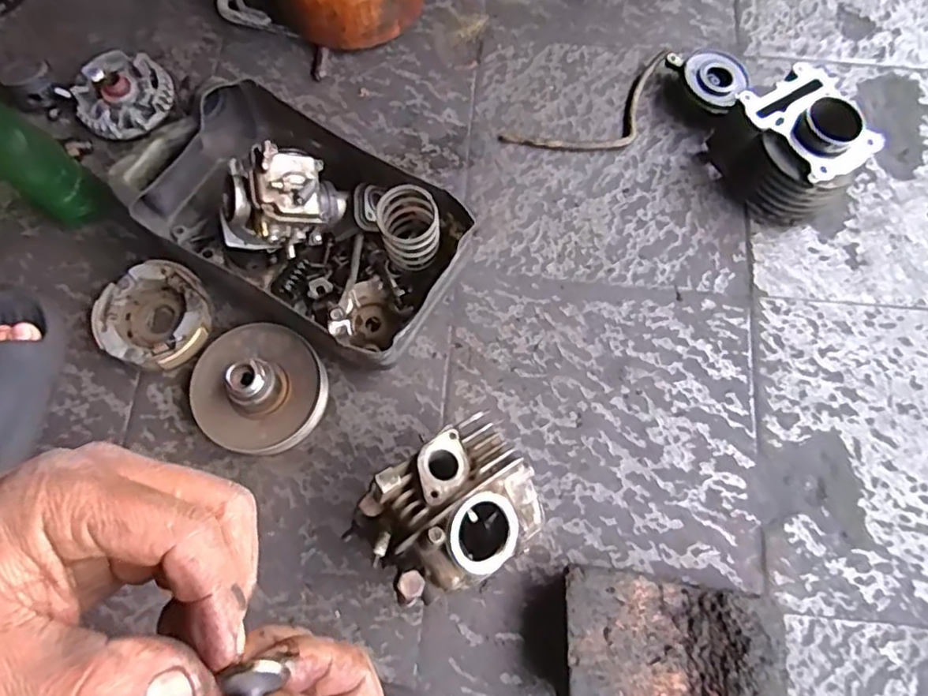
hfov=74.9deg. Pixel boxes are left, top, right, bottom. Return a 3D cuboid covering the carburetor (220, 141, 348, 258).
[{"bbox_3d":[-0.170,-0.138,0.561,0.109,0.108,0.078,-11,75,-4],"label":"carburetor"}]

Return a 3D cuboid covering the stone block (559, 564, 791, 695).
[{"bbox_3d":[0.163,0.246,0.495,0.173,0.058,0.120,5,74,0],"label":"stone block"}]

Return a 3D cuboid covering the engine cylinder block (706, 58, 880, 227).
[{"bbox_3d":[0.331,-0.202,0.611,0.111,0.089,0.131,-25,76,-8],"label":"engine cylinder block"}]

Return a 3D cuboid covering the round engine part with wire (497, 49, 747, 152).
[{"bbox_3d":[0.173,-0.269,0.655,0.273,0.037,0.095,-13,75,-5],"label":"round engine part with wire"}]

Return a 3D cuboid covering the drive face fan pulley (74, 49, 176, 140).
[{"bbox_3d":[-0.368,-0.274,0.659,0.094,0.022,0.097,0,74,-1],"label":"drive face fan pulley"}]

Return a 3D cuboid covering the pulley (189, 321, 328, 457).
[{"bbox_3d":[-0.192,0.034,0.553,0.118,0.058,0.116,0,74,-1],"label":"pulley"}]

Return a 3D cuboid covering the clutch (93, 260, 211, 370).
[{"bbox_3d":[-0.296,-0.031,0.592,0.101,0.033,0.099,0,74,-1],"label":"clutch"}]

